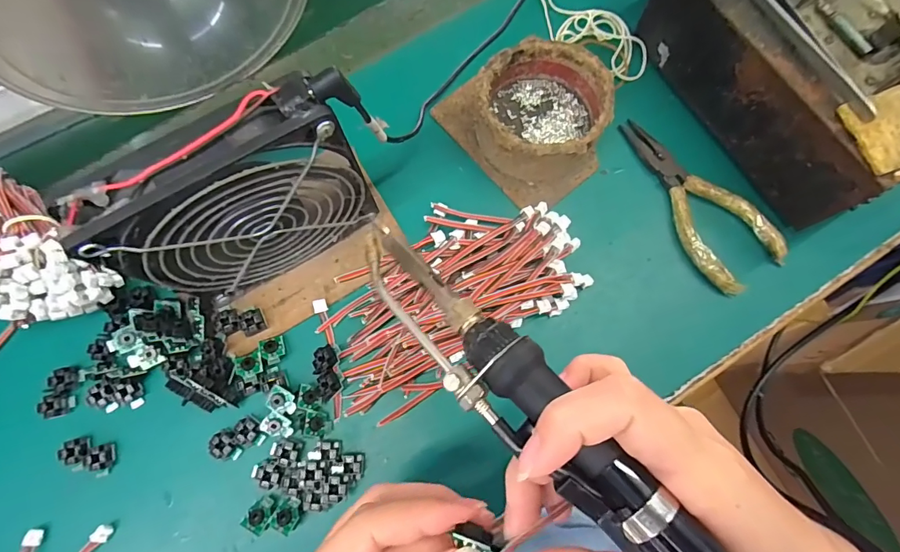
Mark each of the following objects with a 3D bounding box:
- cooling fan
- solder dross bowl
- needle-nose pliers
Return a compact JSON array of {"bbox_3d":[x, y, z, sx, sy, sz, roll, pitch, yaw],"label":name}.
[{"bbox_3d":[-0.099,-0.036,0.235,0.126,0.127,0.029,-34,79,-7],"label":"cooling fan"},{"bbox_3d":[0.060,-0.110,0.294,0.080,0.041,0.078,0,78,1],"label":"solder dross bowl"},{"bbox_3d":[0.166,-0.054,0.295,0.054,0.014,0.130,-23,78,-4],"label":"needle-nose pliers"}]

